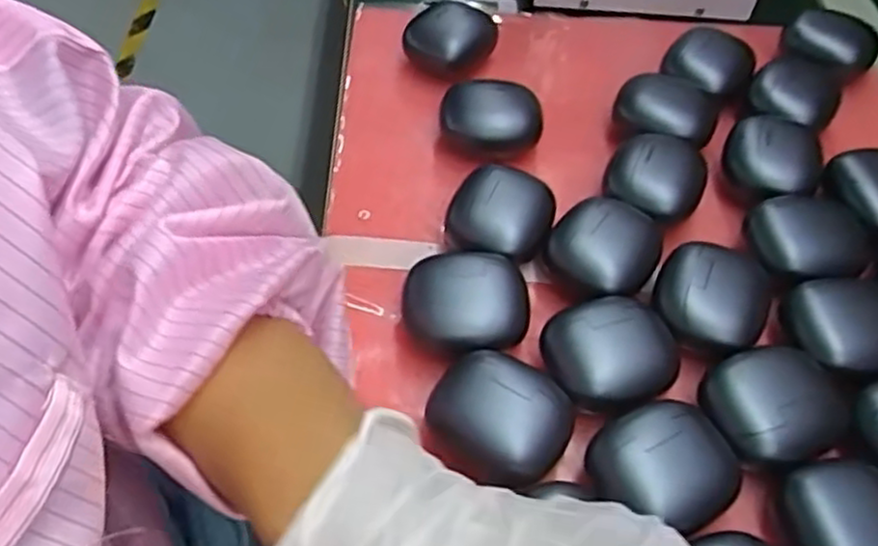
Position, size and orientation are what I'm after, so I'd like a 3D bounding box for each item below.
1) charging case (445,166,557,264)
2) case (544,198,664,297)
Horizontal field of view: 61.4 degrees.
[{"bbox_3d":[0.031,-0.026,0.373,0.049,0.027,0.047,17,56,16],"label":"charging case"},{"bbox_3d":[0.083,-0.010,0.367,0.050,0.033,0.057,38,59,22],"label":"case"}]

